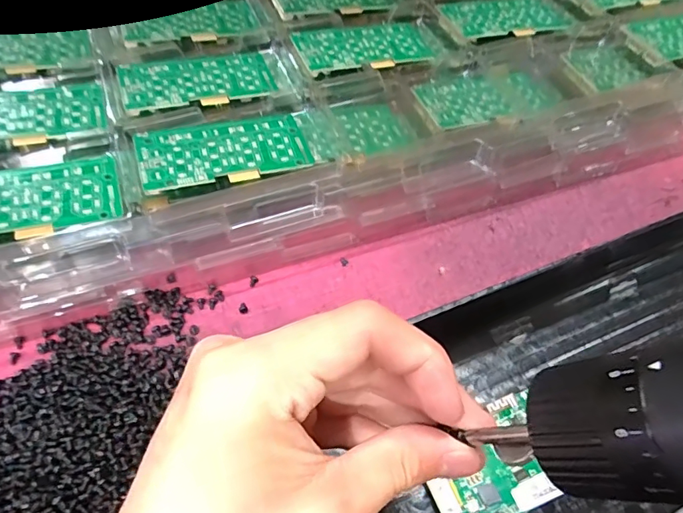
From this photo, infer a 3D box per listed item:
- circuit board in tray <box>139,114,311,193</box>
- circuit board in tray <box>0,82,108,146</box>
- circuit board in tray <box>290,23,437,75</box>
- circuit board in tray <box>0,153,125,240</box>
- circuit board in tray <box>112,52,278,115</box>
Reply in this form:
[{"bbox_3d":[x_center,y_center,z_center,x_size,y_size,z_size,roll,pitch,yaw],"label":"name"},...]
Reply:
[{"bbox_3d":[-0.067,-0.061,0.284,0.093,0.010,0.047,-18,60,-14],"label":"circuit board in tray"},{"bbox_3d":[-0.194,-0.084,0.292,0.099,0.008,0.050,-12,59,-10],"label":"circuit board in tray"},{"bbox_3d":[0.018,-0.152,0.350,0.099,0.010,0.051,-18,60,-14],"label":"circuit board in tray"},{"bbox_3d":[-0.166,-0.029,0.256,0.094,0.004,0.048,-15,58,-20],"label":"circuit board in tray"},{"bbox_3d":[-0.092,-0.115,0.318,0.094,0.011,0.047,-19,60,-14],"label":"circuit board in tray"}]

